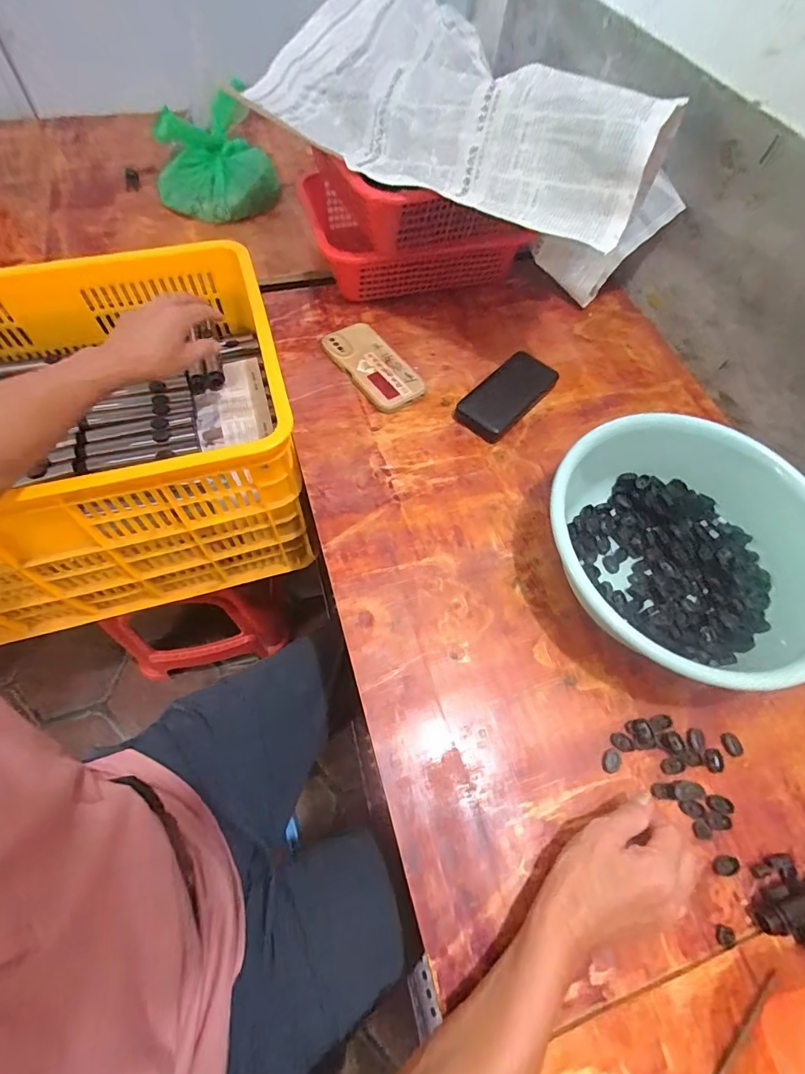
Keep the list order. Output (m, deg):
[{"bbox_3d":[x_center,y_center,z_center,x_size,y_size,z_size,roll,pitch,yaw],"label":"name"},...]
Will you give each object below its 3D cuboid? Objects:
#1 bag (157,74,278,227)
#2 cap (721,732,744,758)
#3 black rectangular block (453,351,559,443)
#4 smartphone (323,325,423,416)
[{"bbox_3d":[-0.337,-0.667,0.823,0.205,0.147,0.178,-13,64,-11],"label":"bag"},{"bbox_3d":[0.327,0.206,0.464,0.017,0.007,0.021,-10,63,-8],"label":"cap"},{"bbox_3d":[0.149,-0.201,0.659,0.071,0.021,0.167,39,67,16],"label":"black rectangular block"},{"bbox_3d":[-0.042,-0.245,0.672,0.080,0.016,0.164,-35,69,-19],"label":"smartphone"}]

